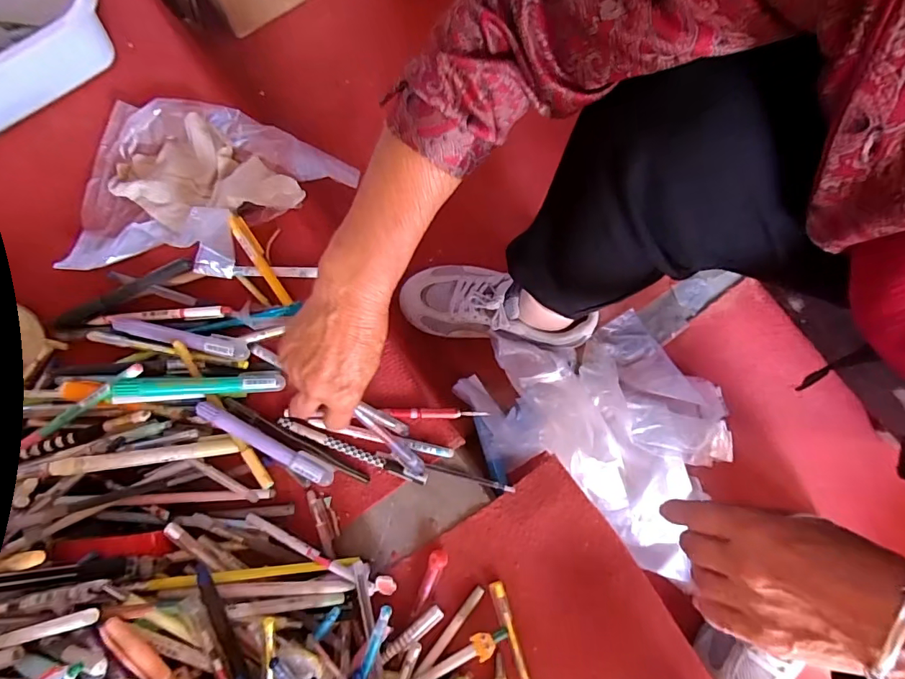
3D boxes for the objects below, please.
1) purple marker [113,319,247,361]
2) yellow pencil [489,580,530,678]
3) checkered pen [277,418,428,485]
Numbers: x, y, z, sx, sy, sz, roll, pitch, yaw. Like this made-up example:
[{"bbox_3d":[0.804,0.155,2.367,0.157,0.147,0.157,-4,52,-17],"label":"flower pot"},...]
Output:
[{"bbox_3d":[-0.248,-0.001,0.424,0.130,0.015,0.020,10,80,2],"label":"purple marker"},{"bbox_3d":[0.059,0.281,0.396,0.012,0.008,0.144,-17,80,-3],"label":"yellow pencil"},{"bbox_3d":[-0.091,0.101,0.422,0.141,0.010,0.011,21,81,4],"label":"checkered pen"}]

